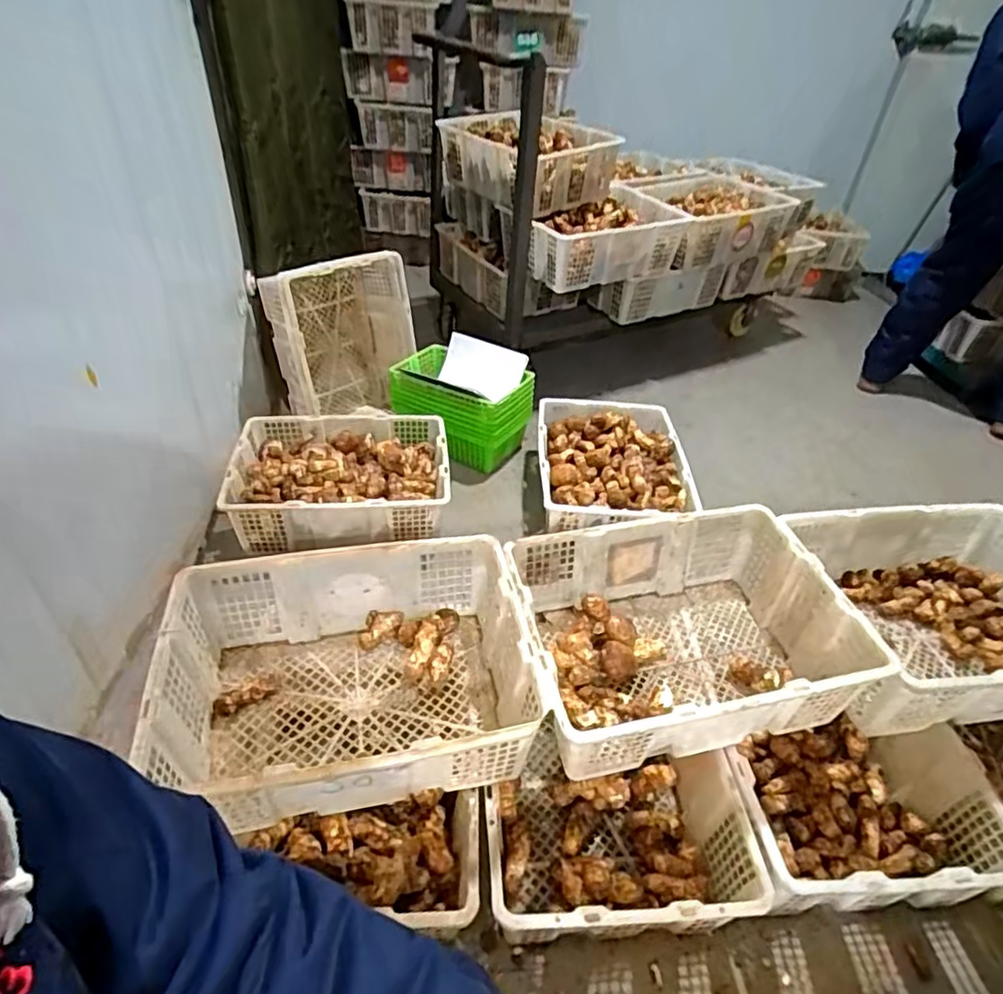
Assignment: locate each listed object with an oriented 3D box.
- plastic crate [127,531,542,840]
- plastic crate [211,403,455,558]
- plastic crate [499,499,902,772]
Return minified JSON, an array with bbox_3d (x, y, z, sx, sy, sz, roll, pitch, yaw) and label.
[{"bbox_3d":[-0.203,0.258,0.856,0.464,0.188,0.349,-6,40,-13],"label":"plastic crate"},{"bbox_3d":[-0.370,-0.053,1.437,0.474,0.147,0.395,-3,40,-9],"label":"plastic crate"},{"bbox_3d":[0.267,0.217,0.949,0.486,0.173,0.351,-6,40,-12],"label":"plastic crate"}]

